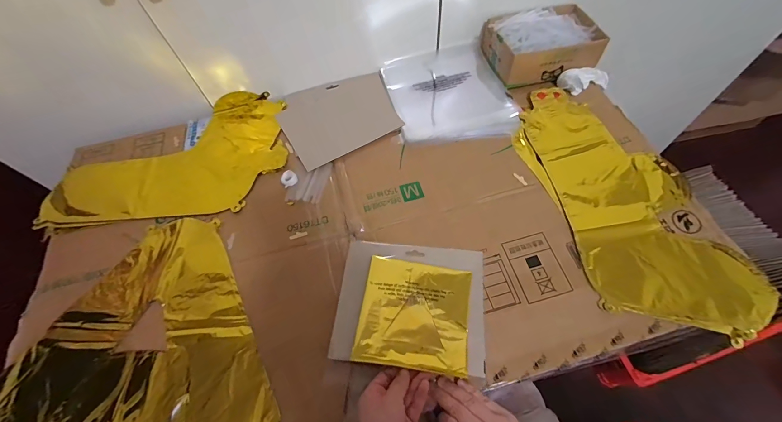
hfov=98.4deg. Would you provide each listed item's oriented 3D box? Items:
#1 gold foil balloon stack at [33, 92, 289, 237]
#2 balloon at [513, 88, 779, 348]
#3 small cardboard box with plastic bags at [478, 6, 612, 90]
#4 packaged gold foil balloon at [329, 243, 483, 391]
[{"bbox_3d":[-0.387,-0.102,0.602,0.393,0.010,0.257,-6,61,0],"label":"gold foil balloon stack"},{"bbox_3d":[0.348,-0.030,0.512,0.212,0.012,0.427,-14,61,-4],"label":"balloon"},{"bbox_3d":[0.286,-0.317,0.634,0.196,0.075,0.133,-13,61,-3],"label":"small cardboard box with plastic bags"},{"bbox_3d":[0.028,0.123,0.455,0.191,0.014,0.167,6,57,4],"label":"packaged gold foil balloon"}]

